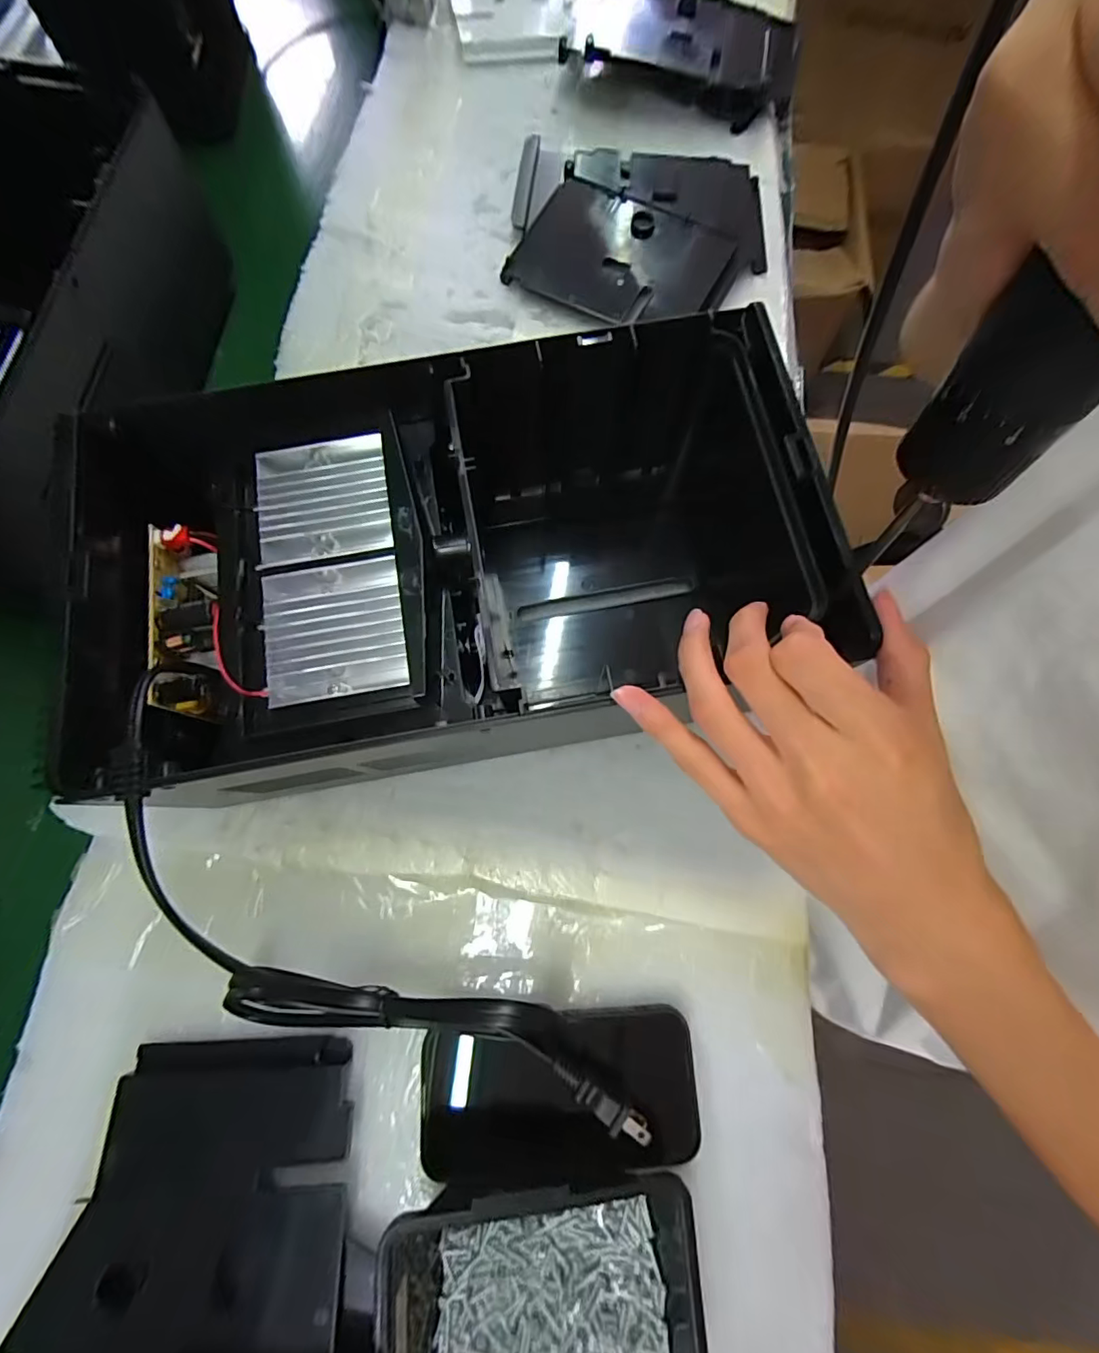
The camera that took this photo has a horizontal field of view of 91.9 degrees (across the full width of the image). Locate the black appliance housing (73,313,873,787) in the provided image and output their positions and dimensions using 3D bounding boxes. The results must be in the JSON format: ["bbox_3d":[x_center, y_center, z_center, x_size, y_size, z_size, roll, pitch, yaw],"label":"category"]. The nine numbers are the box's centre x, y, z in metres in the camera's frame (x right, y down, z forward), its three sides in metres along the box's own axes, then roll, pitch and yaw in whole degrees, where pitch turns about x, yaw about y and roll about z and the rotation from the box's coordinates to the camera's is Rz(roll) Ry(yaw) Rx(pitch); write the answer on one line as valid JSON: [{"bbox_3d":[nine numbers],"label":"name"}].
[{"bbox_3d":[-0.050,-0.058,0.306,0.375,0.143,0.200,-12,74,-4],"label":"black appliance housing"}]

